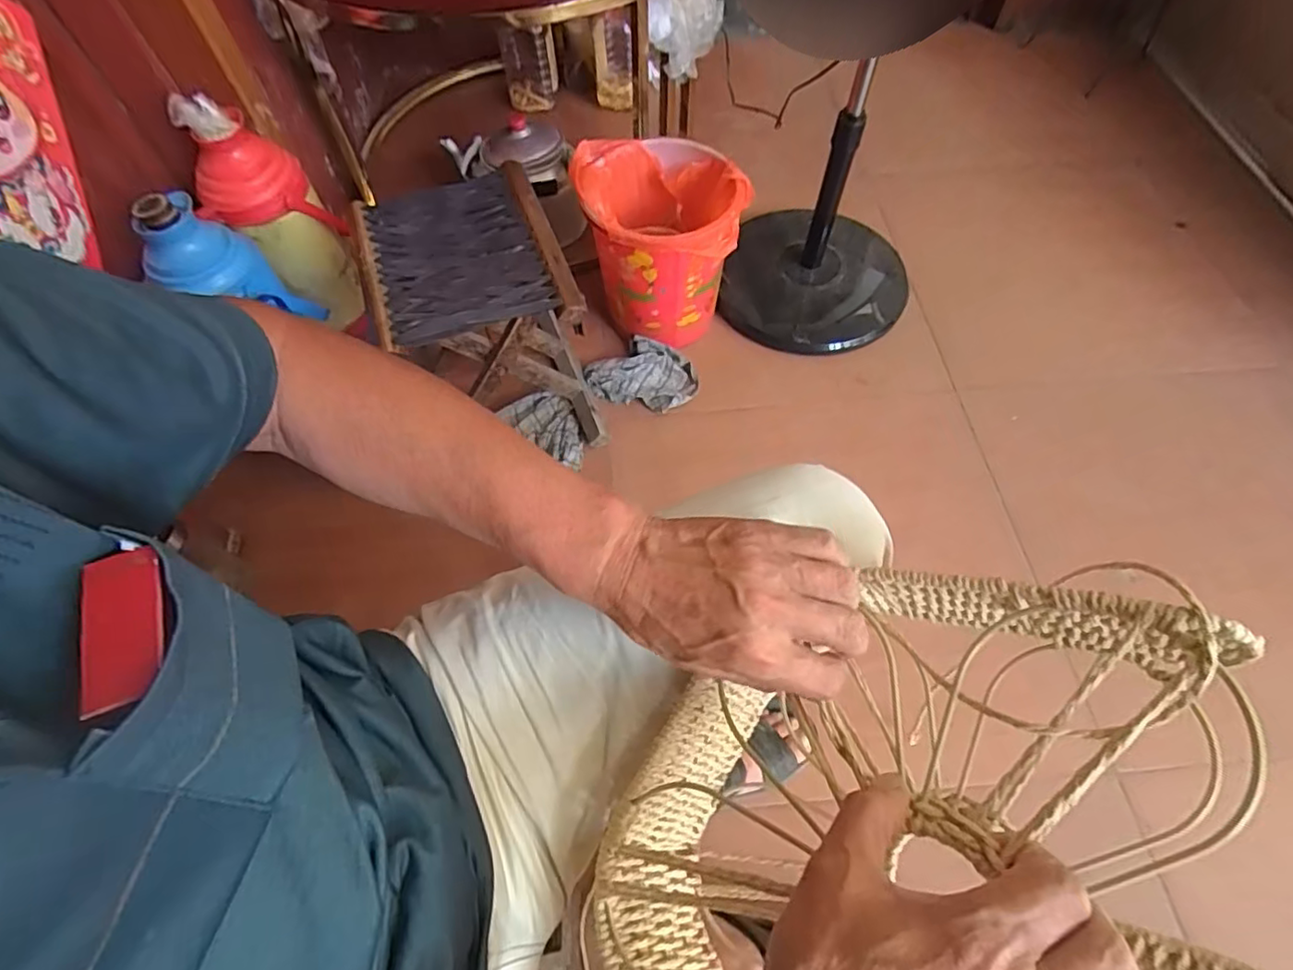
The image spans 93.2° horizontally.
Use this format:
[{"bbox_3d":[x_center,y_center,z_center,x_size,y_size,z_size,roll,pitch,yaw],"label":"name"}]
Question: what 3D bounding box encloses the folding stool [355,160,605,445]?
[{"bbox_3d":[-0.239,-0.239,0.929,0.250,0.310,0.299,-16,62,-8],"label":"folding stool"}]

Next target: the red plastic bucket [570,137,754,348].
[{"bbox_3d":[0.033,-0.401,1.027,0.237,0.255,0.231,0,61,1],"label":"red plastic bucket"}]

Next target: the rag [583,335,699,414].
[{"bbox_3d":[-0.006,-0.189,1.078,0.190,0.050,0.130,14,62,9],"label":"rag"}]

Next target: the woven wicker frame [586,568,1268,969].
[{"bbox_3d":[0.133,0.217,0.322,0.313,0.238,0.315,-23,60,-10],"label":"woven wicker frame"}]

